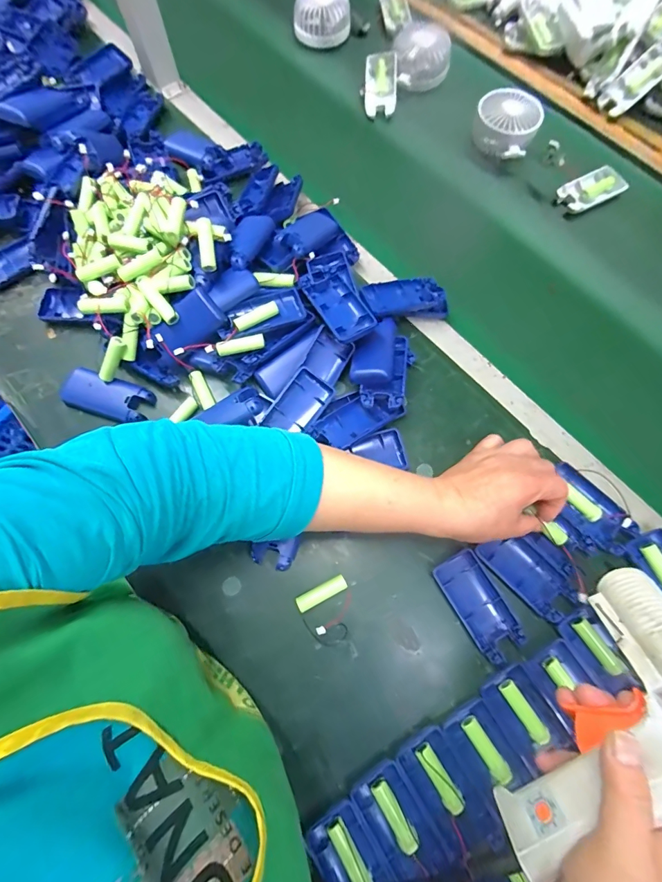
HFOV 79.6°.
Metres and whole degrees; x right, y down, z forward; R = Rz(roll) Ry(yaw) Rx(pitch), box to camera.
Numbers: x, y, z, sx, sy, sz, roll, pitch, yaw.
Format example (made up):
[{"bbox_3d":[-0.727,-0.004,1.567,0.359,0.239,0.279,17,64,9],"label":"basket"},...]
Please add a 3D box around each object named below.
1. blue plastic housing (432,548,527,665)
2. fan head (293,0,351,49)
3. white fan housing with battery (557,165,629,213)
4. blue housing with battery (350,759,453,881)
[{"bbox_3d":[0.138,0.153,0.374,0.043,0.017,0.091,-27,76,-10],"label":"blue plastic housing"},{"bbox_3d":[-0.014,-0.670,0.622,0.086,0.040,0.073,10,72,3],"label":"fan head"},{"bbox_3d":[0.357,-0.345,0.544,0.087,0.011,0.046,-25,74,-8],"label":"white fan housing with battery"},{"bbox_3d":[0.053,0.308,0.321,0.044,0.020,0.078,-32,76,-11],"label":"blue housing with battery"}]

